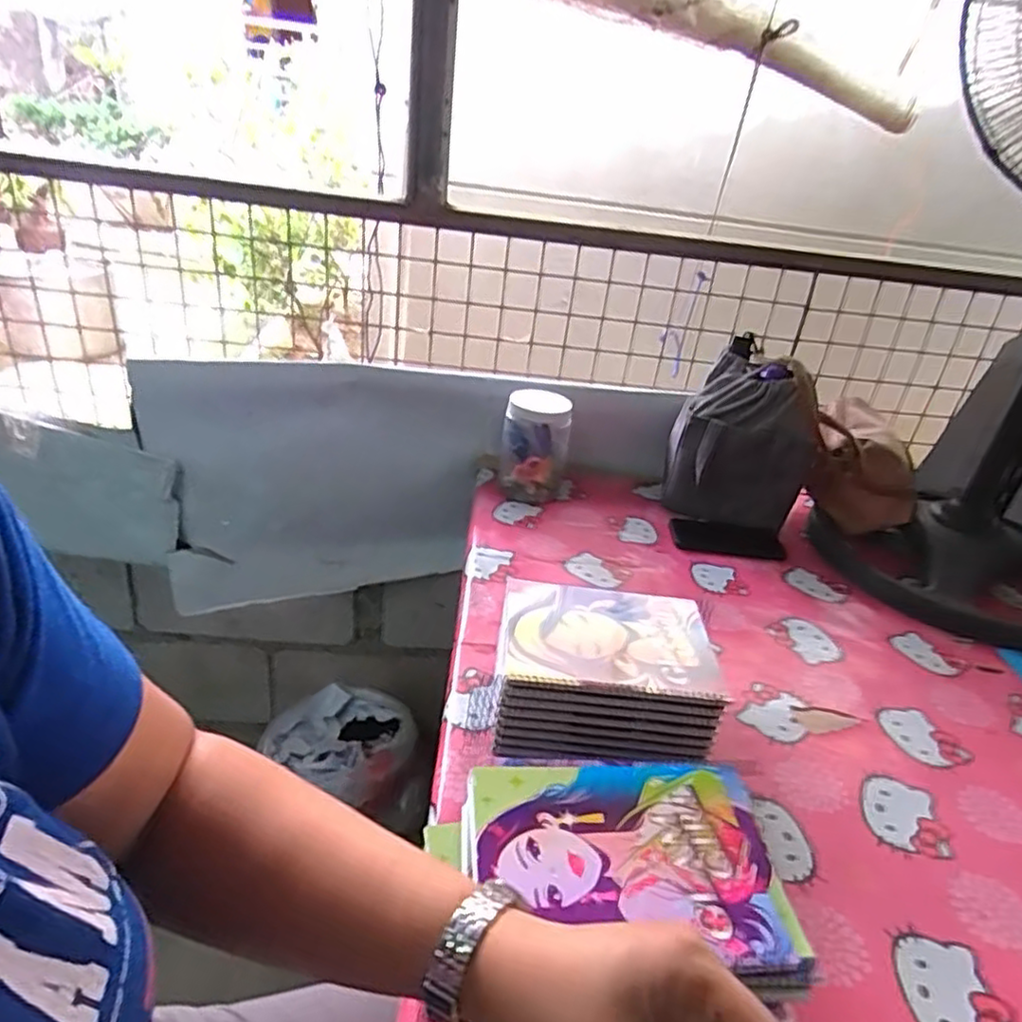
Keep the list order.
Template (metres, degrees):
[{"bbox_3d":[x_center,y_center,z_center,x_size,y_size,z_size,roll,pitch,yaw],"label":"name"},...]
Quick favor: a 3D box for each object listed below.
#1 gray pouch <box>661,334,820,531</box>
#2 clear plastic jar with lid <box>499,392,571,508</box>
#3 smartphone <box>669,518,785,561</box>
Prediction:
[{"bbox_3d":[0.368,-0.113,1.071,0.207,0.247,0.138,16,30,16],"label":"gray pouch"},{"bbox_3d":[0.037,-0.102,1.065,0.105,0.154,0.090,8,29,3],"label":"clear plastic jar with lid"},{"bbox_3d":[0.330,0.045,1.022,0.167,0.011,0.087,9,29,4],"label":"smartphone"}]

